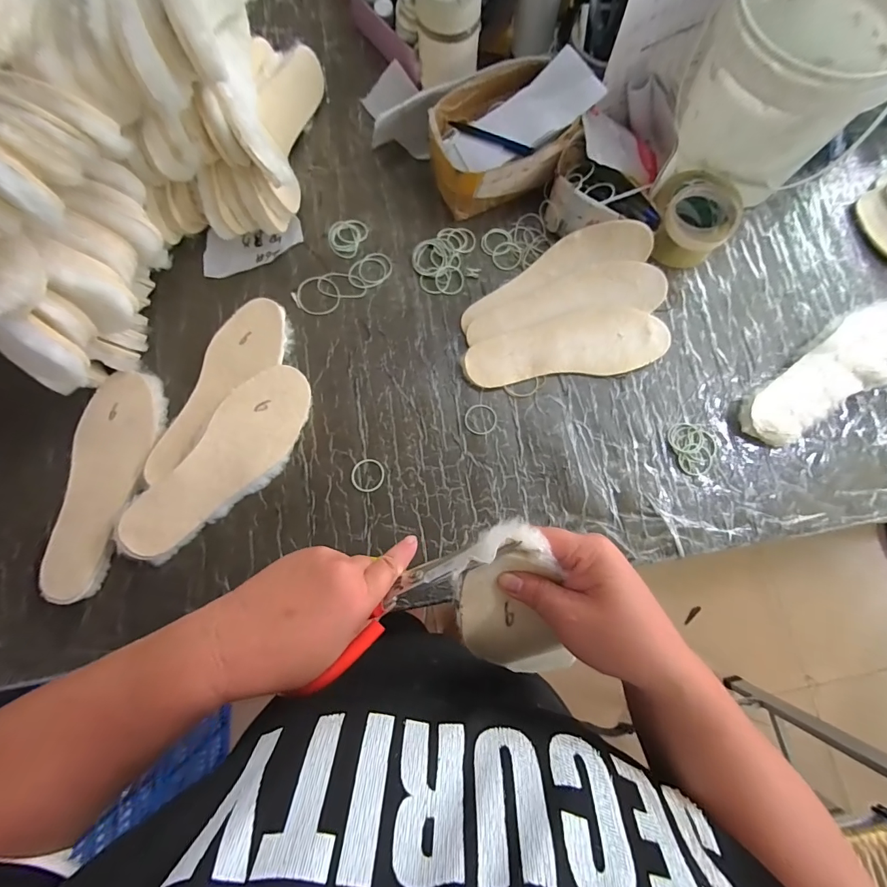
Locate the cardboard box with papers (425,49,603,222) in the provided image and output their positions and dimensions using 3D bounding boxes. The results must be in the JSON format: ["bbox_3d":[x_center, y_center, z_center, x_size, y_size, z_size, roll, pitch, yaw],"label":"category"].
[{"bbox_3d":[0.090,-0.422,0.573,0.215,0.105,0.149,-16,79,-3],"label":"cardboard box with papers"}]

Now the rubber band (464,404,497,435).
[{"bbox_3d":[0.050,-0.032,0.552,0.043,0.004,0.041,0,79,0],"label":"rubber band"}]

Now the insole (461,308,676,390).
[{"bbox_3d":[0.166,-0.133,0.564,0.269,0.018,0.091,-6,79,-1],"label":"insole"}]

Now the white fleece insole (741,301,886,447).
[{"bbox_3d":[0.508,-0.095,0.536,0.283,0.030,0.090,-31,80,-6],"label":"white fleece insole"}]

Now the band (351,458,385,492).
[{"bbox_3d":[-0.098,0.041,0.536,0.042,0.004,0.043,0,79,0],"label":"band"}]

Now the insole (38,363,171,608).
[{"bbox_3d":[-0.412,0.045,0.508,0.094,0.020,0.273,5,79,1],"label":"insole"}]

